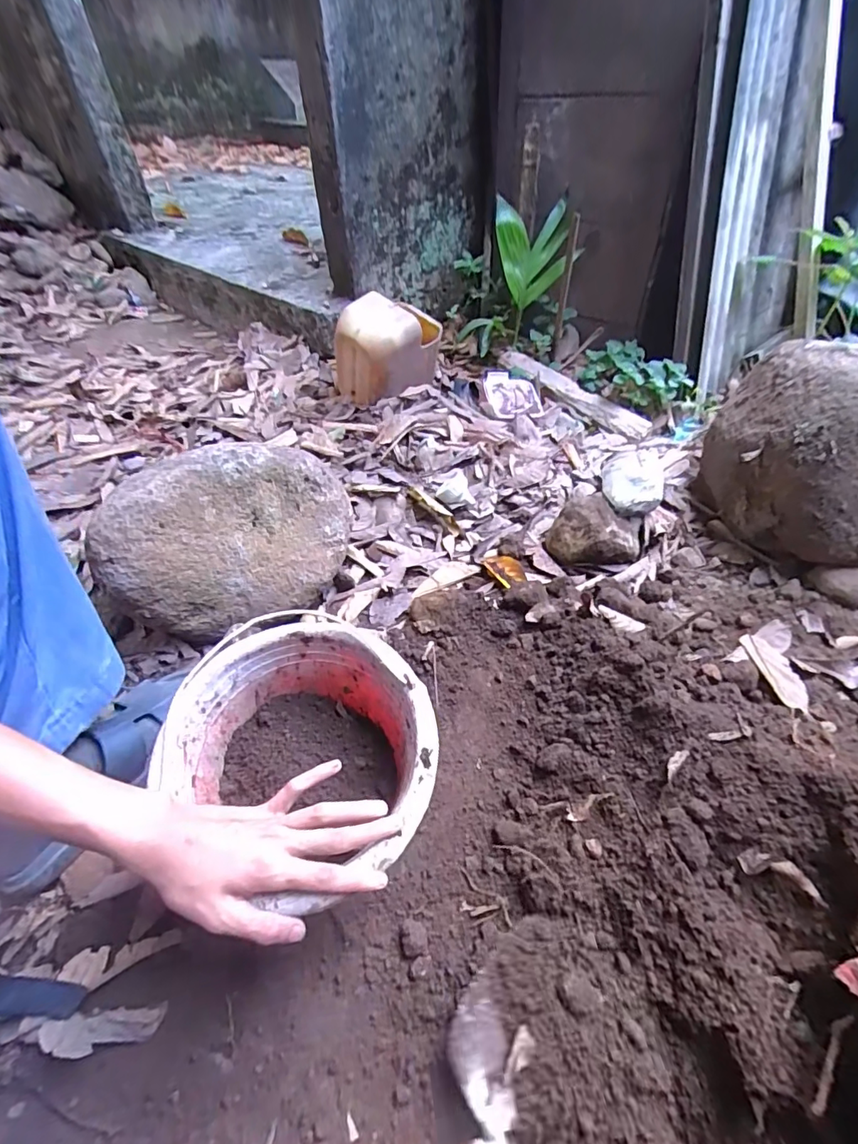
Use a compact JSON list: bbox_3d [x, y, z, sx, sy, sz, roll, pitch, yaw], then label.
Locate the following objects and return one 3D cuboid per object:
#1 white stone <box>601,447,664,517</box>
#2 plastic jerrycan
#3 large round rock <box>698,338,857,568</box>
[{"bbox_3d":[0.358,-0.159,0.871,0.090,0.063,0.123,4,47,5],"label":"white stone"},{"bbox_3d":[-0.088,-0.496,1.078,0.180,0.177,0.238,14,49,13],"label":"plastic jerrycan"},{"bbox_3d":[0.581,-0.197,0.740,0.209,0.268,0.348,10,48,10],"label":"large round rock"}]

